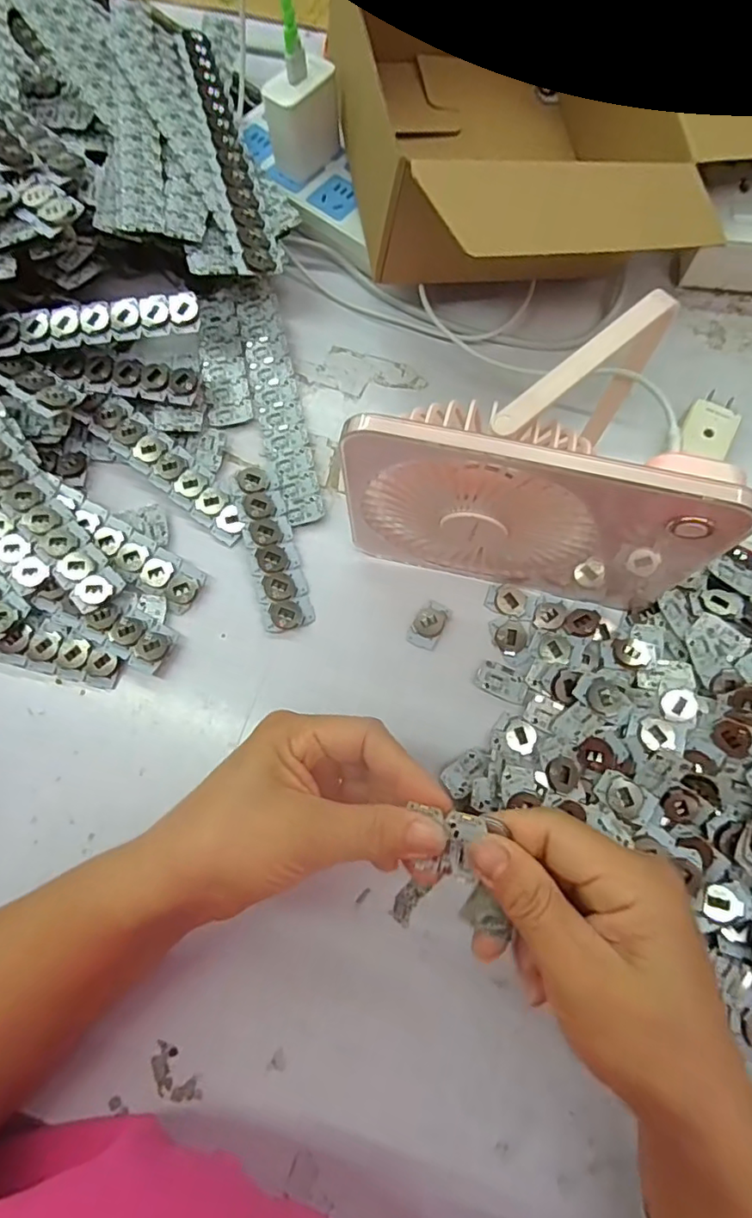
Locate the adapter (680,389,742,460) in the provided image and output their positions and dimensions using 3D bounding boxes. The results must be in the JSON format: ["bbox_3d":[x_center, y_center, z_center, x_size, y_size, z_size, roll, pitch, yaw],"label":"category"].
[{"bbox_3d":[0.214,-0.118,0.365,0.030,0.019,0.058,24,76,8],"label":"adapter"}]

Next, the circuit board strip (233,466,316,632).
[{"bbox_3d":[-0.065,-0.039,0.352,0.030,0.014,0.104,-15,74,-3],"label":"circuit board strip"}]

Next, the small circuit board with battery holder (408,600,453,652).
[{"bbox_3d":[0.032,0.009,0.343,0.018,0.006,0.029,29,76,9],"label":"small circuit board with battery holder"}]

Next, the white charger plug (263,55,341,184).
[{"bbox_3d":[-0.049,-0.337,0.390,0.023,0.053,0.051,42,79,12],"label":"white charger plug"}]

